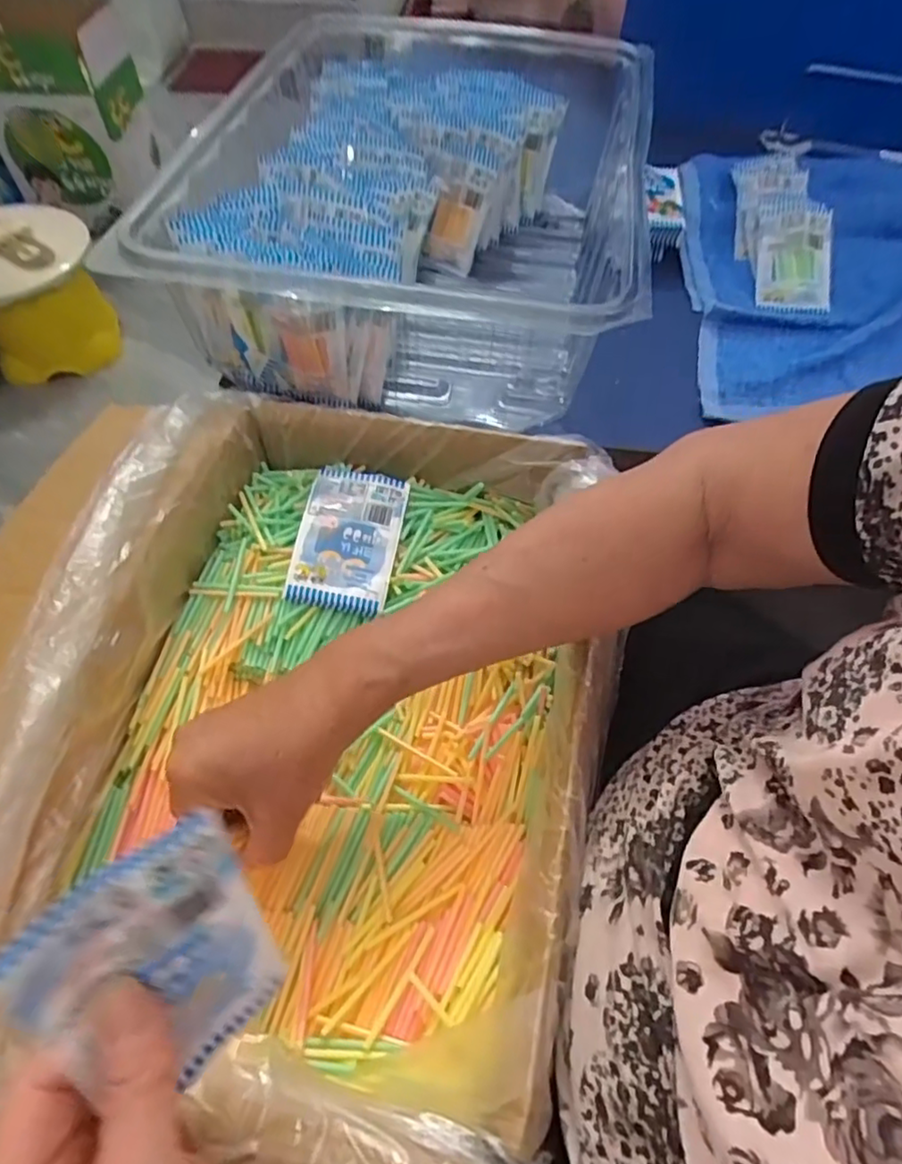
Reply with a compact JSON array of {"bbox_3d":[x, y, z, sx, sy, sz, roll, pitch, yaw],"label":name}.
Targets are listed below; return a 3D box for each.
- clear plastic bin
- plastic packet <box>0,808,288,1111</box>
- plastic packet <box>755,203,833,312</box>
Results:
[{"bbox_3d":[-0.010,-0.353,0.577,0.344,0.138,0.512,7,58,5],"label":"clear plastic bin"},{"bbox_3d":[-0.095,0.130,0.213,0.007,0.102,0.067,22,42,39],"label":"plastic packet"},{"bbox_3d":[0.319,-0.300,0.592,0.063,0.016,0.098,1,94,4],"label":"plastic packet"}]

